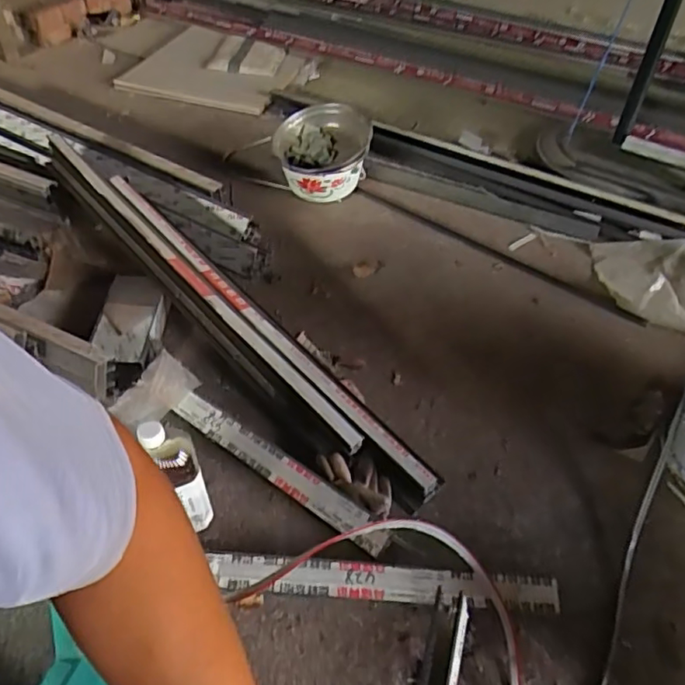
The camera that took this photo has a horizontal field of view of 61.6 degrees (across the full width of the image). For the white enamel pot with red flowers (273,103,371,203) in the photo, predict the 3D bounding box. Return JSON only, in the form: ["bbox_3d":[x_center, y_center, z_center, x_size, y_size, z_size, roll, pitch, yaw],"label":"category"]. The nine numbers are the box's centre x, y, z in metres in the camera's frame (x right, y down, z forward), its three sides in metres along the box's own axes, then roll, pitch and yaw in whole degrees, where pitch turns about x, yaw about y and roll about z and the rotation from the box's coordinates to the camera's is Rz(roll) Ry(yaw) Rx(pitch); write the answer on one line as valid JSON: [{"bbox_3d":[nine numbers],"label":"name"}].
[{"bbox_3d":[-0.051,-0.462,1.402,0.218,0.155,0.234,1,47,-1],"label":"white enamel pot with red flowers"}]

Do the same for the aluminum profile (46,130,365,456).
[{"bbox_3d":[-0.343,-0.154,1.106,0.059,0.057,1.094,-30,55,-27],"label":"aluminum profile"}]

